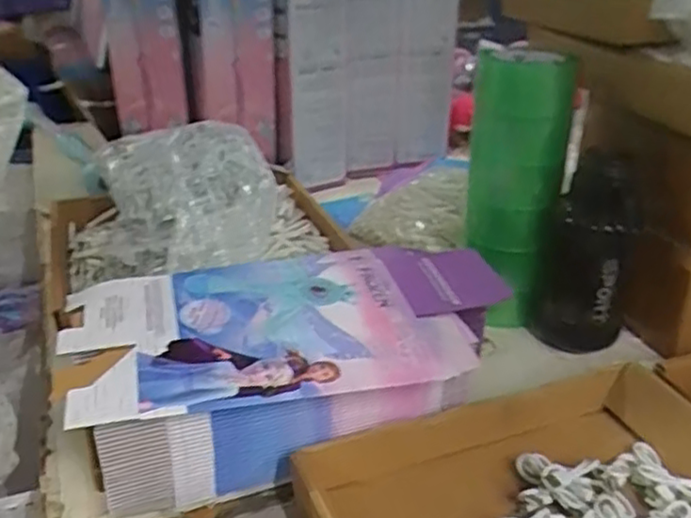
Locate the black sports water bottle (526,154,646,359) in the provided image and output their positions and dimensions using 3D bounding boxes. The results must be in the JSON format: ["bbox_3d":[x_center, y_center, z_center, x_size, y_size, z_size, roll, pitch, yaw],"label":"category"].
[{"bbox_3d":[0.272,-0.008,0.775,0.097,0.213,0.086,11,30,20],"label":"black sports water bottle"}]

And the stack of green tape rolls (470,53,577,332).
[{"bbox_3d":[0.196,-0.077,0.807,0.105,0.302,0.094,8,29,15],"label":"stack of green tape rolls"}]

